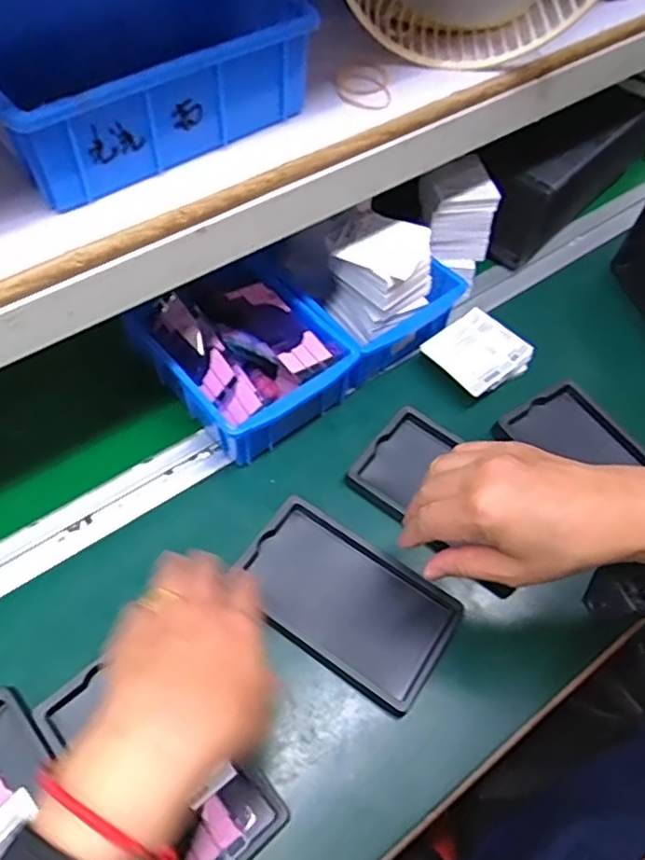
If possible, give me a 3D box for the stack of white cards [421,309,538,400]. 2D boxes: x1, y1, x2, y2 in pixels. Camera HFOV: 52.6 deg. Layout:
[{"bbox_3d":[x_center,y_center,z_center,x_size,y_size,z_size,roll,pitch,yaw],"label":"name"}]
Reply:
[{"bbox_3d":[0.144,-0.072,0.615,0.082,0.023,0.072,-34,65,-22],"label":"stack of white cards"}]

